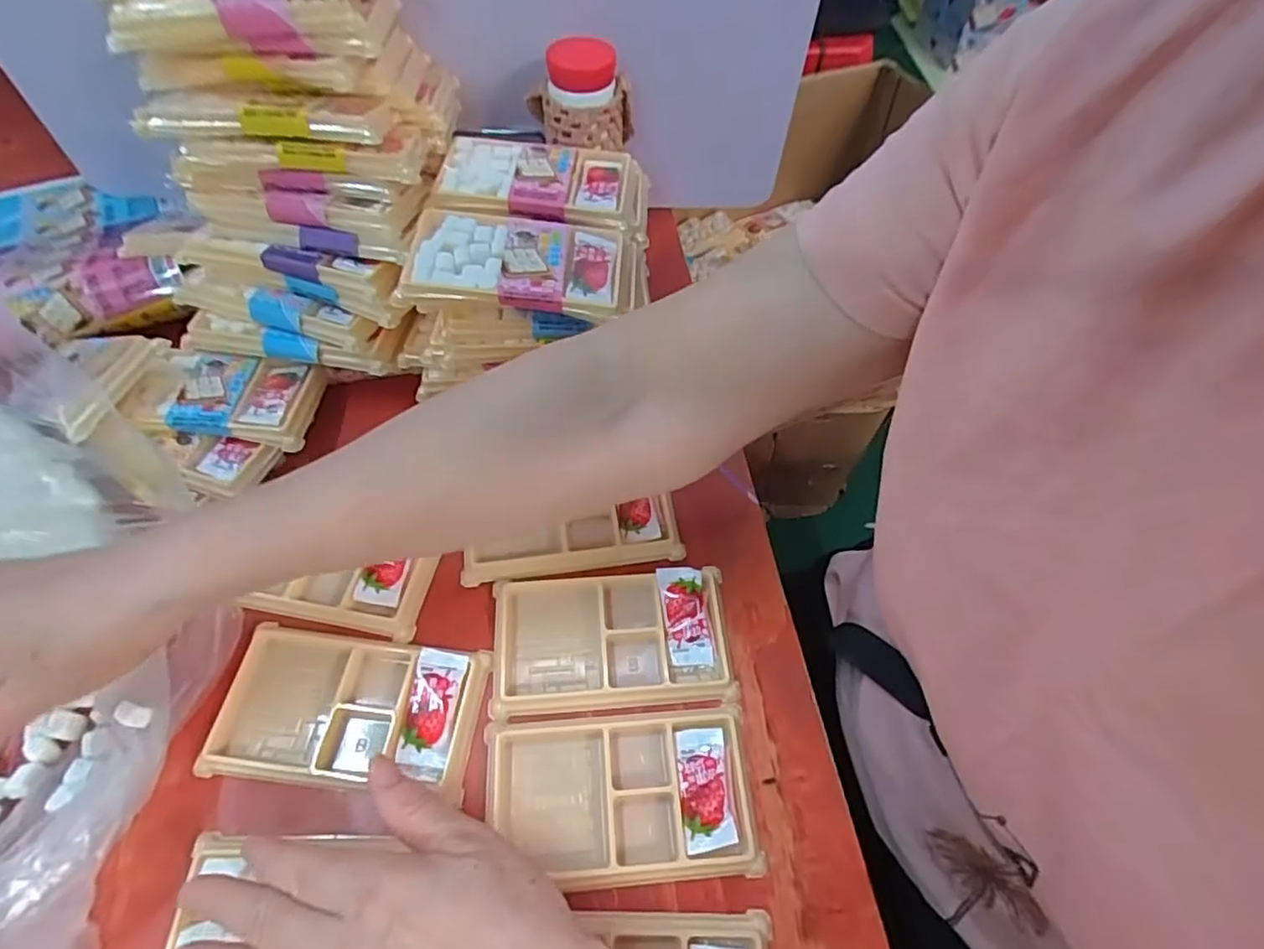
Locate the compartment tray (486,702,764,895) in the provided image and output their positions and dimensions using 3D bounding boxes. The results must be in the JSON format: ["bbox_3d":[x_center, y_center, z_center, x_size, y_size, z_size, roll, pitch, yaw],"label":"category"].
[{"bbox_3d":[-0.005,0.162,0.323,0.136,0.012,0.079,-2,57,-5],"label":"compartment tray"}]

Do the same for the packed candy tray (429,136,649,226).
[{"bbox_3d":[-0.060,-0.198,0.440,0.143,0.032,0.081,1,57,-2],"label":"packed candy tray"}]

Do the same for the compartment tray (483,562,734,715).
[{"bbox_3d":[-0.010,0.093,0.365,0.136,0.013,0.078,-2,57,-5],"label":"compartment tray"}]

